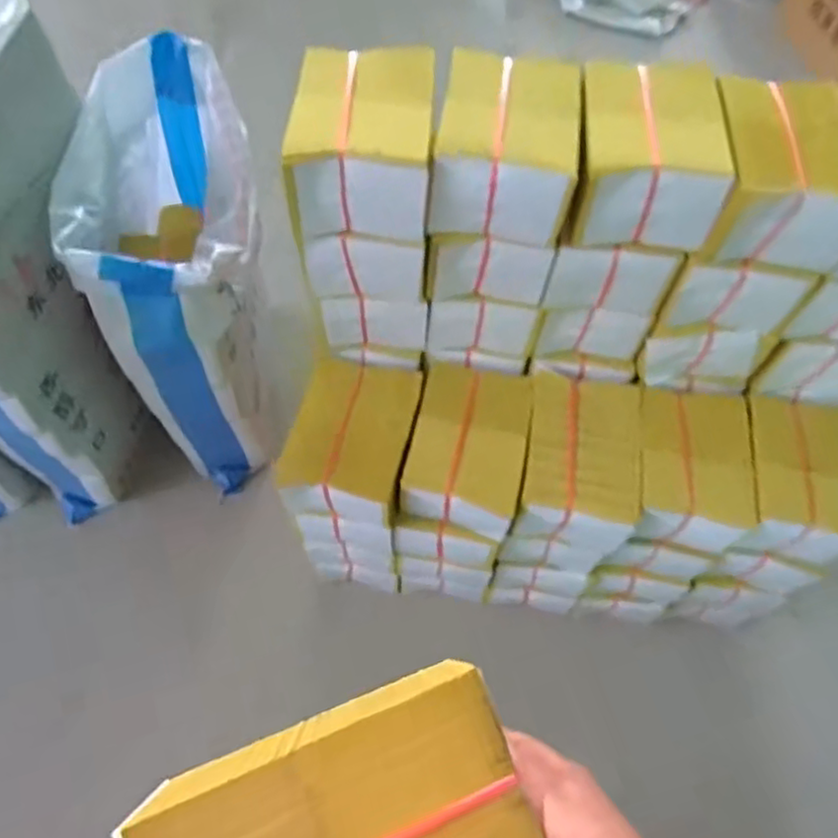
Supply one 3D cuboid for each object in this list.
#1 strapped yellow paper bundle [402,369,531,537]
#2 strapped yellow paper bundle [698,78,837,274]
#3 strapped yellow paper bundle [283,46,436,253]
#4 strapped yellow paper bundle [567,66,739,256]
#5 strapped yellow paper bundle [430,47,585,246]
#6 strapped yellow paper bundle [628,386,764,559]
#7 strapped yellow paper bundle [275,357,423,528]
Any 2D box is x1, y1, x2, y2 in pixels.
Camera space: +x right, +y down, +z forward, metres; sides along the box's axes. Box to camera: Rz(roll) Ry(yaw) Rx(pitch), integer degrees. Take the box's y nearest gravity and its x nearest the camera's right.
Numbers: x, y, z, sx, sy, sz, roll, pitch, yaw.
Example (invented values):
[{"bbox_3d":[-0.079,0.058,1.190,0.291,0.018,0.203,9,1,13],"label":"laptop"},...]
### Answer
[{"bbox_3d":[0.074,0.039,1.008,0.163,0.090,0.227,13,61,3],"label":"strapped yellow paper bundle"},{"bbox_3d":[0.442,-0.312,0.846,0.164,0.113,0.221,4,61,-2],"label":"strapped yellow paper bundle"},{"bbox_3d":[-0.066,-0.336,0.827,0.165,0.119,0.205,2,61,-3],"label":"strapped yellow paper bundle"},{"bbox_3d":[0.281,-0.334,0.854,0.168,0.115,0.224,8,61,0],"label":"strapped yellow paper bundle"},{"bbox_3d":[0.110,-0.337,0.841,0.165,0.111,0.216,9,61,0],"label":"strapped yellow paper bundle"},{"bbox_3d":[0.398,0.075,1.029,0.165,0.123,0.214,5,61,-1],"label":"strapped yellow paper bundle"},{"bbox_3d":[-0.102,0.032,1.016,0.163,0.114,0.225,12,61,2],"label":"strapped yellow paper bundle"}]

